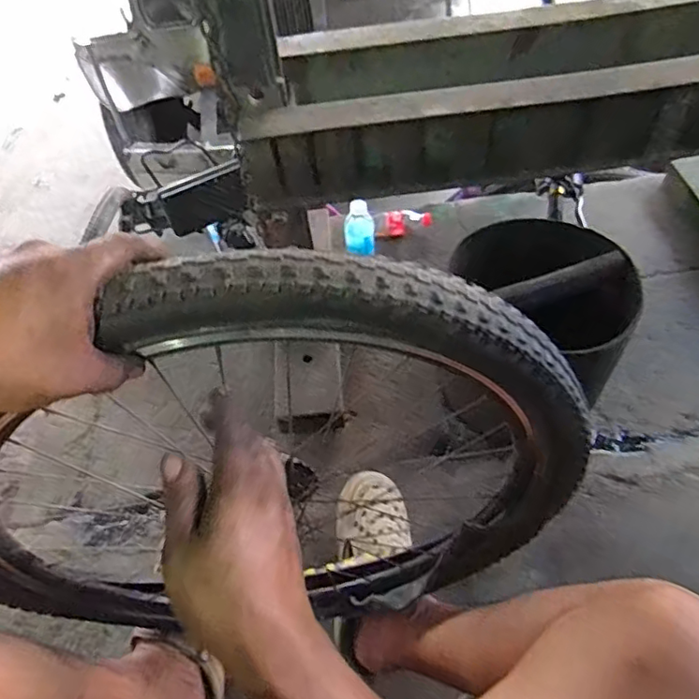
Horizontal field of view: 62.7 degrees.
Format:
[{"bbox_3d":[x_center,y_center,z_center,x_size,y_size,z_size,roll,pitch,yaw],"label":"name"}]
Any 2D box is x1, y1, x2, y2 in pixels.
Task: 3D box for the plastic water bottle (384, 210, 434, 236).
[{"bbox_3d":[0.142,-0.310,1.401,0.128,0.050,0.045,-13,52,-20],"label":"plastic water bottle"}]

